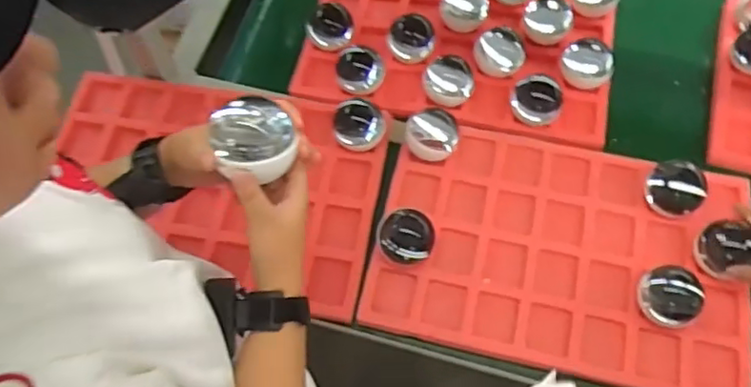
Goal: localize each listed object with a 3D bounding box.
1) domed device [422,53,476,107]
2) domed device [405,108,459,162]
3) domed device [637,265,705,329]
[{"bbox_3d":[0.112,-0.174,0.971,0.077,0.069,0.077,-1,60,2],"label":"domed device"},{"bbox_3d":[0.080,-0.083,0.894,0.071,0.075,0.069,2,60,4],"label":"domed device"},{"bbox_3d":[0.369,0.125,0.783,0.076,0.063,0.073,-40,66,-18],"label":"domed device"}]

